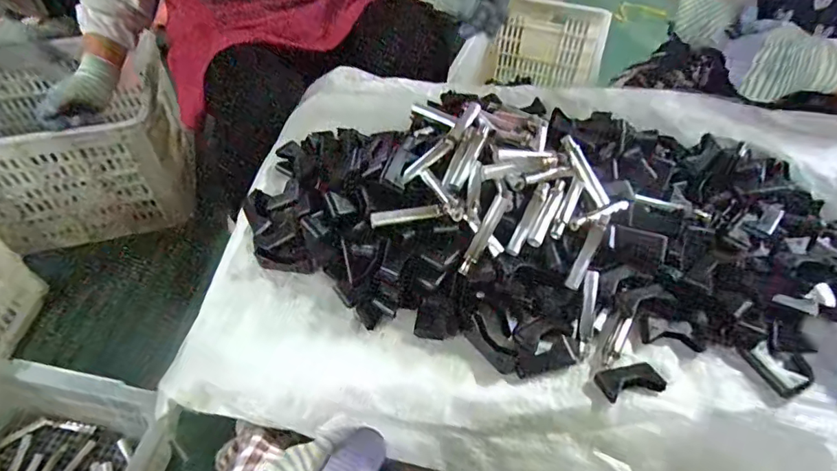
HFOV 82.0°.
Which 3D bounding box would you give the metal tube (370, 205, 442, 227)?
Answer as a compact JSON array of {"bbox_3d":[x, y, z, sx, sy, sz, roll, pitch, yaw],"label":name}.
[{"bbox_3d":[-0.012,-0.021,0.478,0.070,0.010,0.015,-9,52,-8],"label":"metal tube"}]

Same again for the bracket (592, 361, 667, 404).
[{"bbox_3d":[0.191,0.132,0.435,0.056,0.009,0.027,-12,52,-10],"label":"bracket"}]

